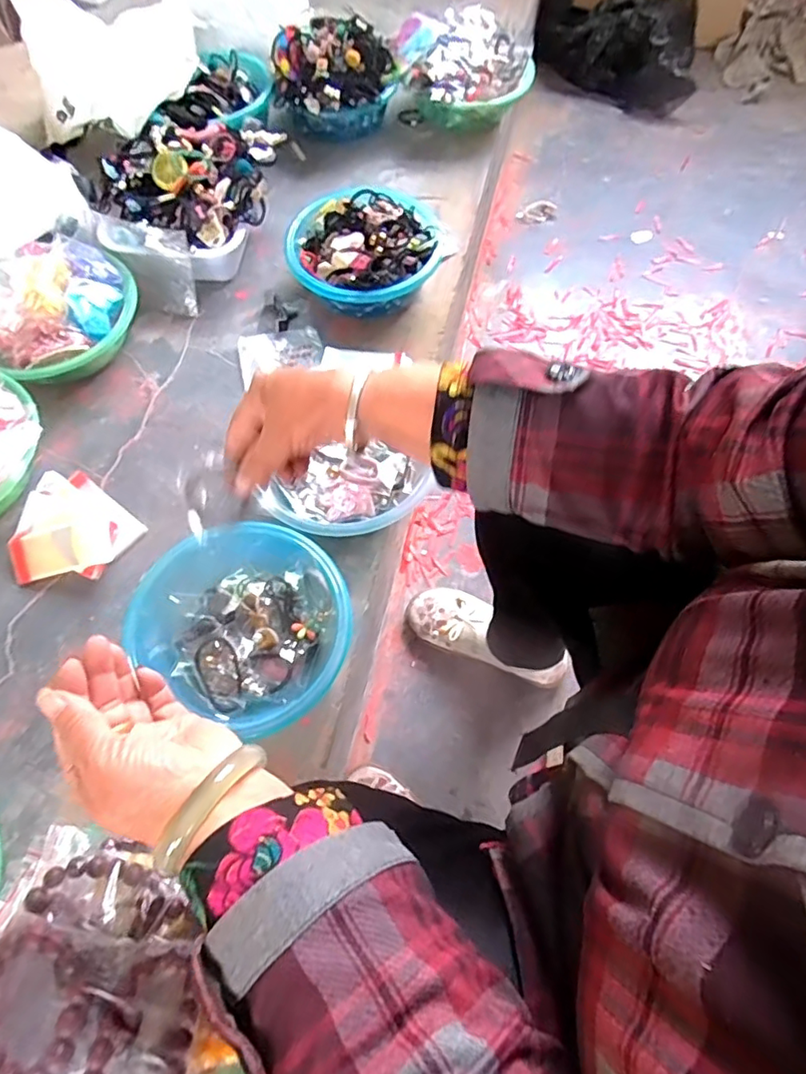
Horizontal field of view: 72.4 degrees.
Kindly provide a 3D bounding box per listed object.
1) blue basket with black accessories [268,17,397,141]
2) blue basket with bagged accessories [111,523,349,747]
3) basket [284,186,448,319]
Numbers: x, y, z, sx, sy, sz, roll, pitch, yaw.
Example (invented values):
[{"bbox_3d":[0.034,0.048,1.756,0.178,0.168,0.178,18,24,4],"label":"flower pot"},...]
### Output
[{"bbox_3d":[-0.123,-0.792,0.956,0.178,0.126,0.152,23,68,10],"label":"blue basket with black accessories"},{"bbox_3d":[-0.170,0.090,0.599,0.224,0.064,0.193,23,68,10],"label":"blue basket with bagged accessories"},{"bbox_3d":[-0.054,-0.421,0.830,0.226,0.086,0.217,-1,66,0],"label":"basket"}]

